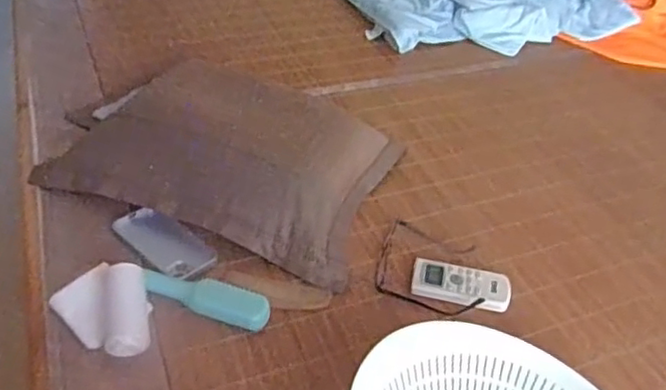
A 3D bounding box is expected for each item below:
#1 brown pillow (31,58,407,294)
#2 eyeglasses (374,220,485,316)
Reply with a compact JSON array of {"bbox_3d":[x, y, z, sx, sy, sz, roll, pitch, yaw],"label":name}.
[{"bbox_3d":[-0.147,-0.085,0.947,0.466,0.120,0.378,15,40,14],"label":"brown pillow"},{"bbox_3d":[0.134,0.095,0.828,0.141,0.032,0.137,14,40,13],"label":"eyeglasses"}]

